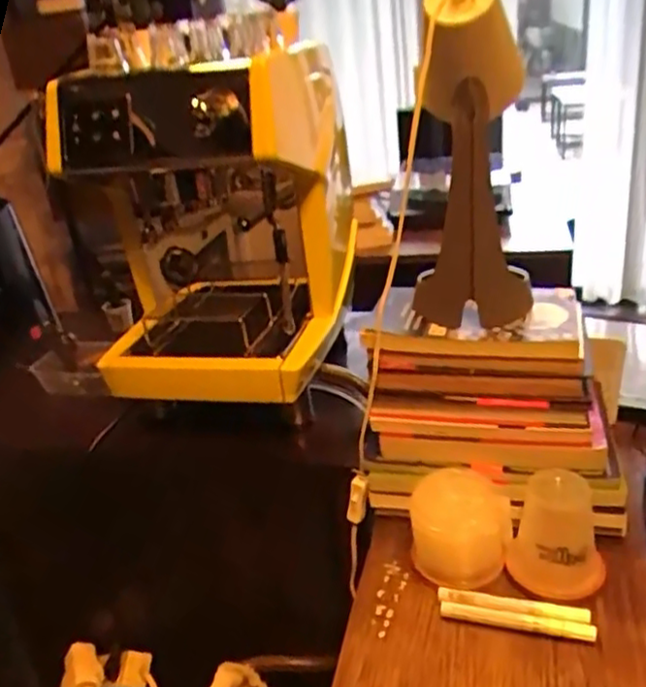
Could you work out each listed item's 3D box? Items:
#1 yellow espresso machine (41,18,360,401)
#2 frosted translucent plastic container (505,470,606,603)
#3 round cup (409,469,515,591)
[{"bbox_3d":[-0.147,-0.200,0.977,0.305,0.450,0.352,1,27,16],"label":"yellow espresso machine"},{"bbox_3d":[0.239,0.189,0.694,0.089,0.117,0.104,1,27,16],"label":"frosted translucent plastic container"},{"bbox_3d":[0.148,0.196,0.715,0.107,0.092,0.098,-6,25,3],"label":"round cup"}]

